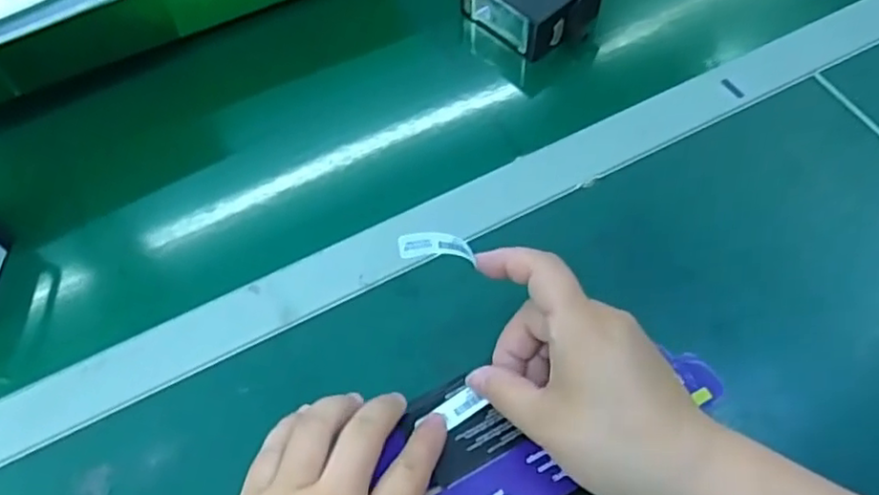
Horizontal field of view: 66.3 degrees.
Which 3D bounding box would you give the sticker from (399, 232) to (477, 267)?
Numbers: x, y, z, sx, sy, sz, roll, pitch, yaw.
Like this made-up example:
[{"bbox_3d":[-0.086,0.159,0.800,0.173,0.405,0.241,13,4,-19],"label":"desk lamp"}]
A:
[{"bbox_3d":[-0.001,-0.001,0.355,0.040,0.008,0.015,4,61,18],"label":"sticker"}]

